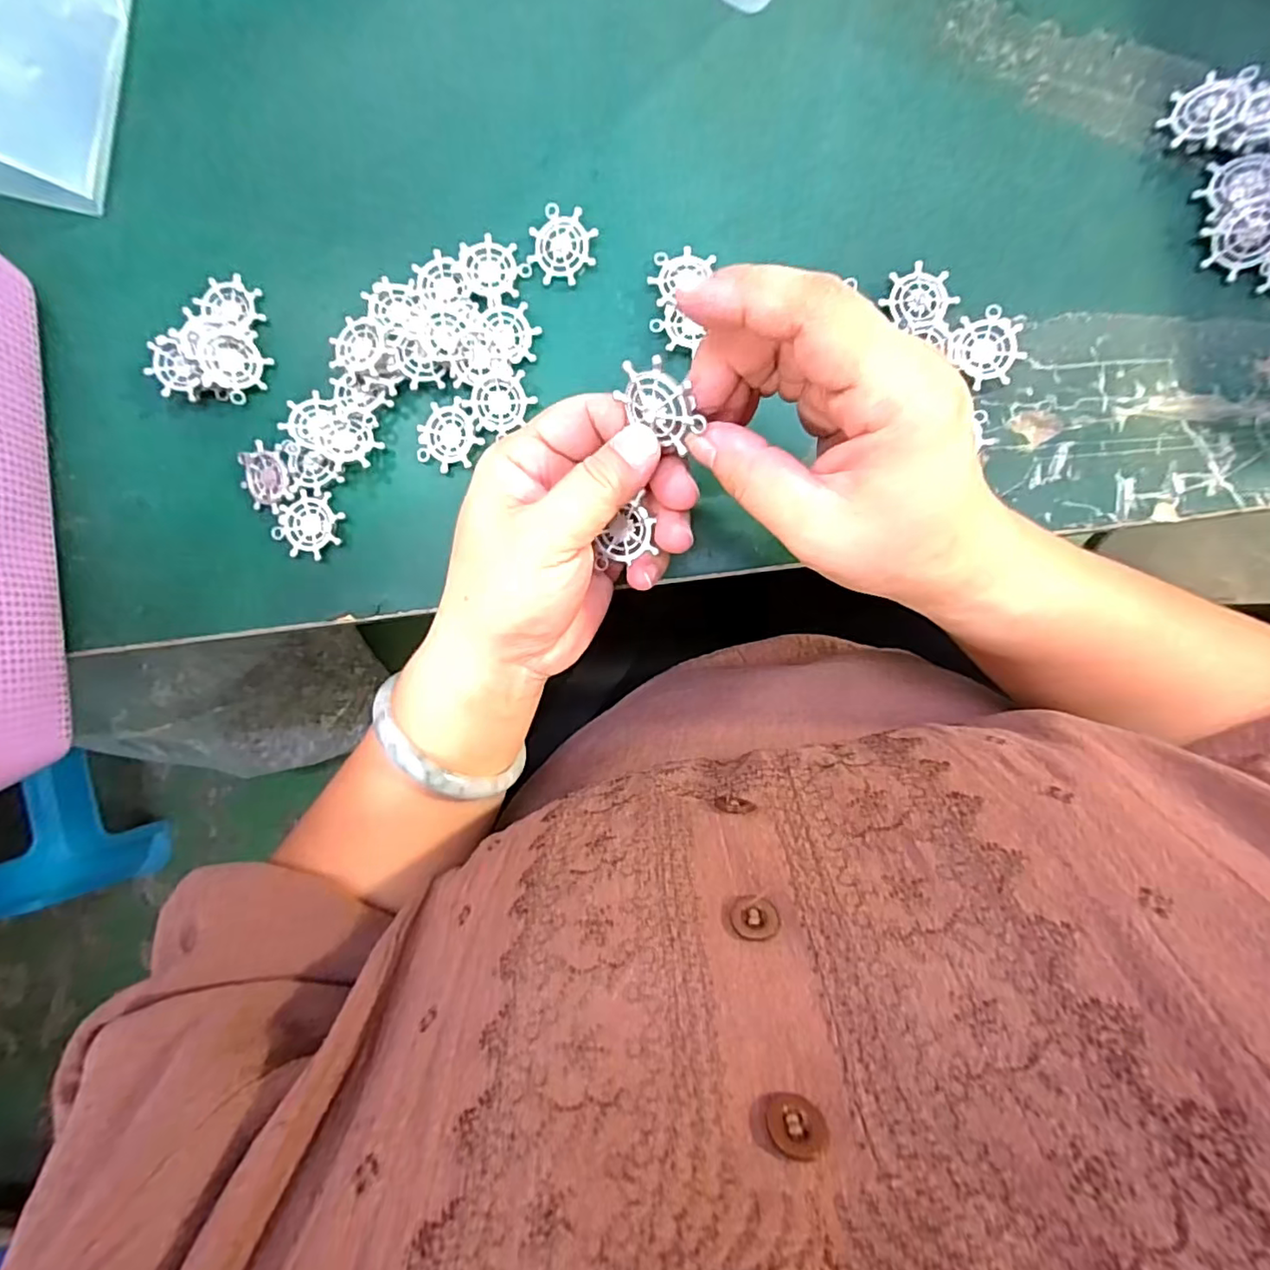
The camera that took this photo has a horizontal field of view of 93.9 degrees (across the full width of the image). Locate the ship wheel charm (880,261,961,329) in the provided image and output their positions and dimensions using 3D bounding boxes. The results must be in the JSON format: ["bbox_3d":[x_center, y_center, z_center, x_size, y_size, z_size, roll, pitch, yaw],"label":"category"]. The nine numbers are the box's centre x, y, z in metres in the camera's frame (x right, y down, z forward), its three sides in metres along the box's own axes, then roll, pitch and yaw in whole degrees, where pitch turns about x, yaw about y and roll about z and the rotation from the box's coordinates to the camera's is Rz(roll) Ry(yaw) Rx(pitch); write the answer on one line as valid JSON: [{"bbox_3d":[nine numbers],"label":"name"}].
[{"bbox_3d":[0.126,-0.151,0.263,0.030,0.004,0.027,-21,86,2],"label":"ship wheel charm"}]

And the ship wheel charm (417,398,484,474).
[{"bbox_3d":[-0.088,-0.094,0.282,0.030,0.004,0.032,0,91,5],"label":"ship wheel charm"}]

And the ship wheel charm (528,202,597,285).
[{"bbox_3d":[-0.034,-0.182,0.277,0.031,0.004,0.033,8,91,5],"label":"ship wheel charm"}]

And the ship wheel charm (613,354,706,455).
[{"bbox_3d":[0.007,-0.077,0.195,0.030,0.025,0.004,35,53,8],"label":"ship wheel charm"}]

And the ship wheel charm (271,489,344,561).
[{"bbox_3d":[-0.158,-0.052,0.287,0.031,0.004,0.029,0,91,5],"label":"ship wheel charm"}]

